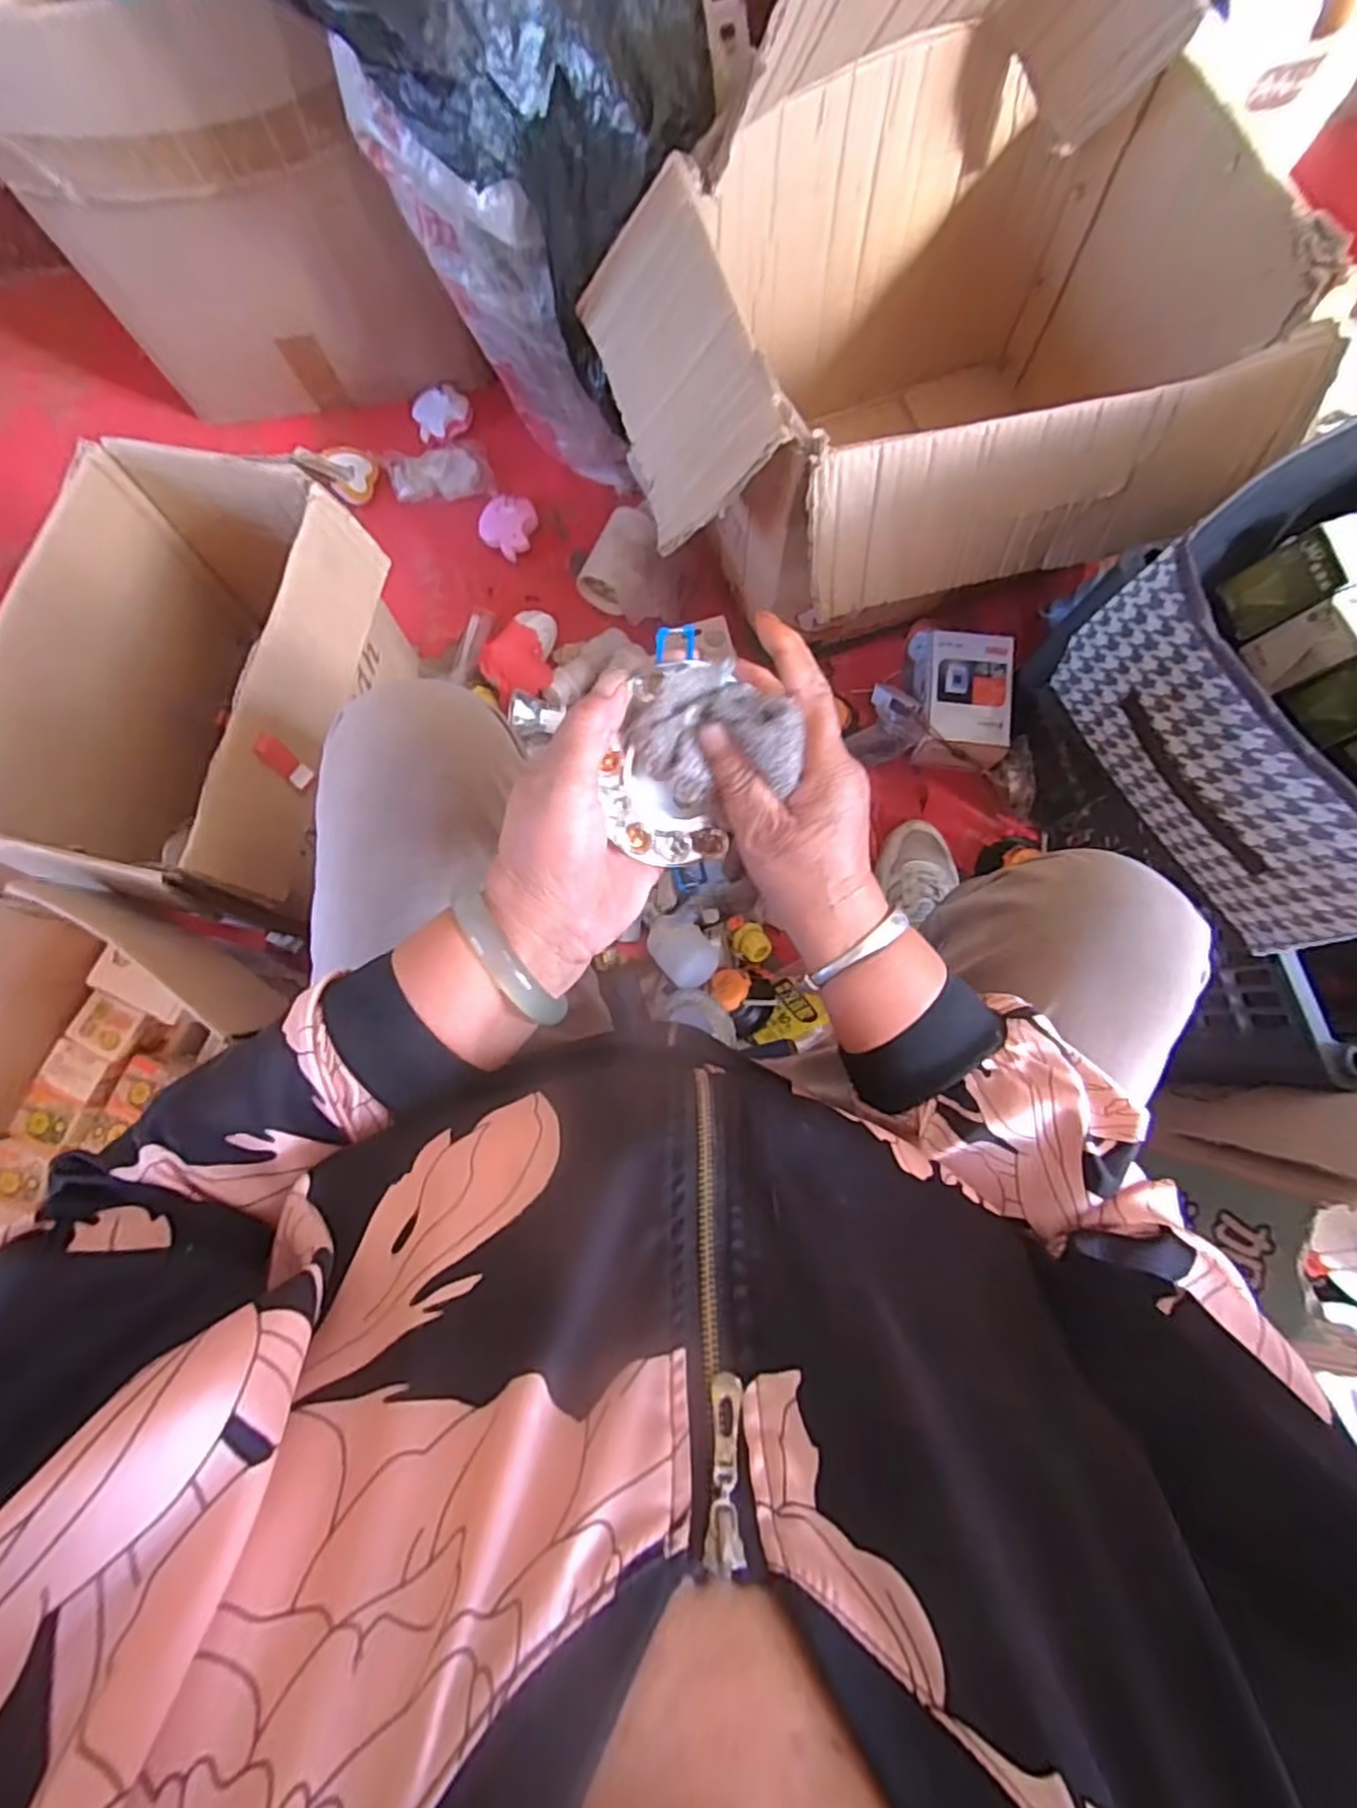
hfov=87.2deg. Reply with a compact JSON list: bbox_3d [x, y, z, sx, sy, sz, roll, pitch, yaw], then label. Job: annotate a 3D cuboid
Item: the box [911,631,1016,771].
[{"bbox_3d":[0.338,-0.242,0.841,0.095,0.048,0.161,9,80,2],"label":"box"}]

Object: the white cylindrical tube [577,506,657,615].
[{"bbox_3d":[-0.073,-0.428,0.893,0.089,0.061,0.123,33,117,4],"label":"white cylindrical tube"}]

